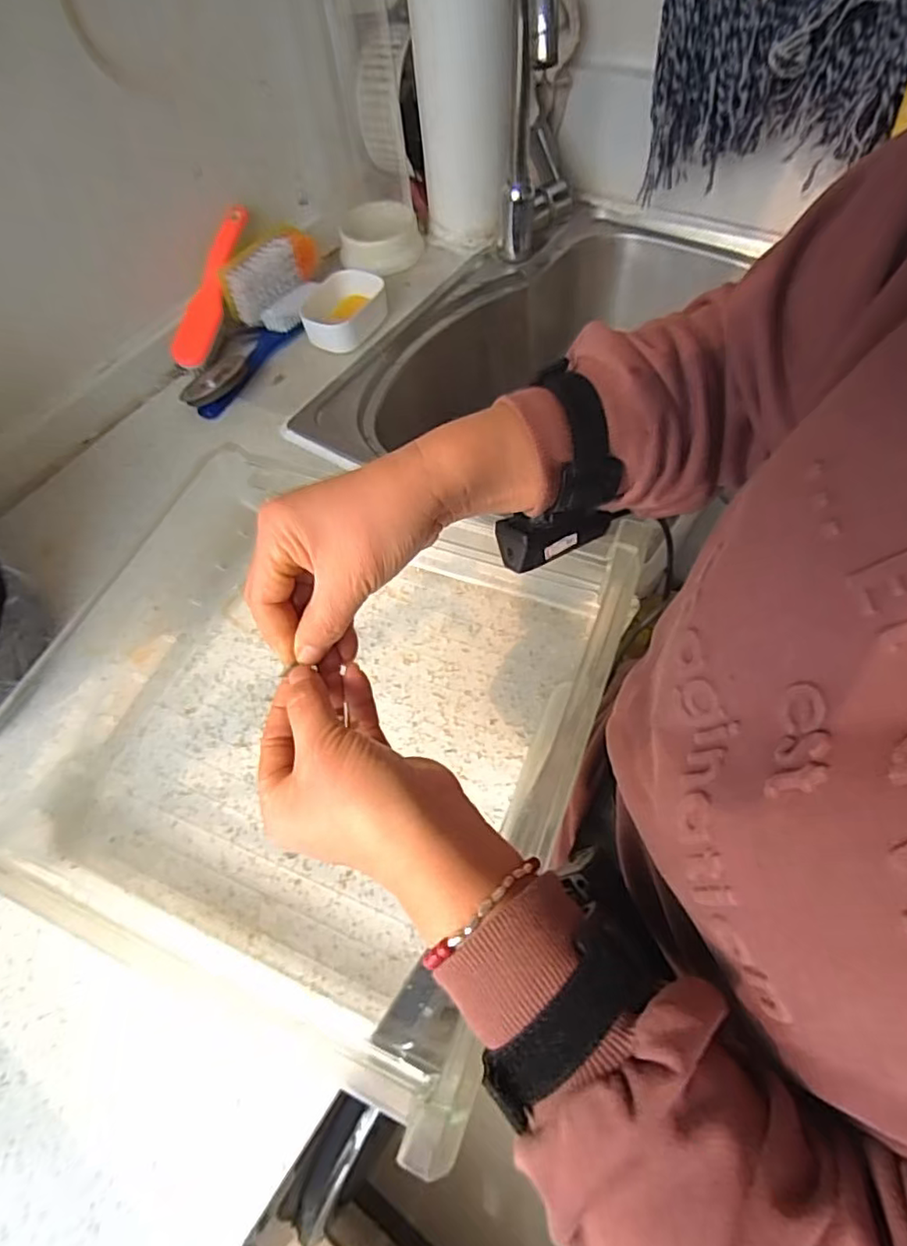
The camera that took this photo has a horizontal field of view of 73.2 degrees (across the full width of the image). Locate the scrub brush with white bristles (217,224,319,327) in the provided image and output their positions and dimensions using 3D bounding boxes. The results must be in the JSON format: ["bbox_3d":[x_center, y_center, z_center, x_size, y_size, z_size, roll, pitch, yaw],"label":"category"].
[{"bbox_3d":[-0.212,-0.414,0.717,0.030,0.058,0.137,30,66,20],"label":"scrub brush with white bristles"}]

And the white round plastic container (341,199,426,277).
[{"bbox_3d":[-0.094,-0.503,0.795,0.110,0.049,0.090,-11,60,-2],"label":"white round plastic container"}]

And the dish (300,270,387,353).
[{"bbox_3d":[-0.128,-0.366,0.720,0.103,0.042,0.092,-16,60,-5],"label":"dish"}]

